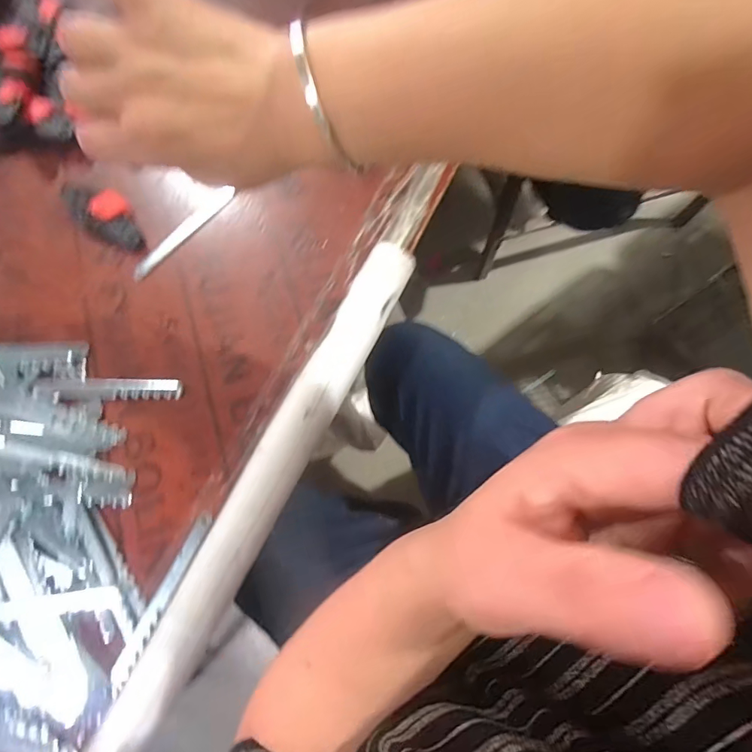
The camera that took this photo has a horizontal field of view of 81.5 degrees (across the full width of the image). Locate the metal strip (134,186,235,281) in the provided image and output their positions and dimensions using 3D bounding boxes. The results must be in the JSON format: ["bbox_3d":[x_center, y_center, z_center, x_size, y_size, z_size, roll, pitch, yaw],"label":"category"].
[{"bbox_3d":[-0.214,-0.162,0.484,0.019,0.007,0.143,42,82,14],"label":"metal strip"}]

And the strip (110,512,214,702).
[{"bbox_3d":[-0.185,0.192,0.377,0.015,0.007,0.149,23,78,10],"label":"strip"}]

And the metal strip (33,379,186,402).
[{"bbox_3d":[-0.266,0.013,0.435,0.147,0.007,0.023,-3,74,4],"label":"metal strip"}]

